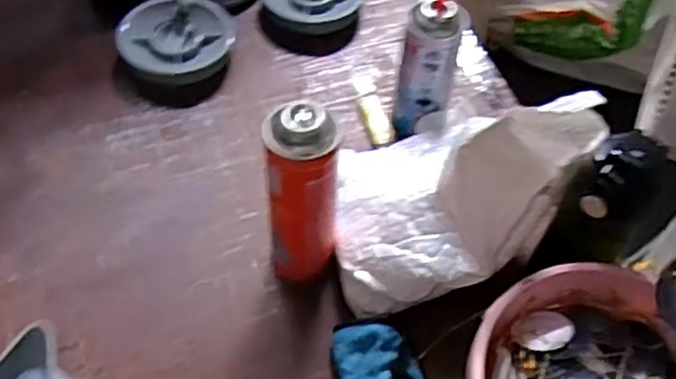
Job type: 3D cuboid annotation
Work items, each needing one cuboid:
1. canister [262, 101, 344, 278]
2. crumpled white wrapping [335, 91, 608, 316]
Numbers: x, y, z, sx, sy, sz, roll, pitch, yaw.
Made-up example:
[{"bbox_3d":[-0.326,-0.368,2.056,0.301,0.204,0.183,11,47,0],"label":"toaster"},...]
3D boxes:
[{"bbox_3d":[-0.035,0.012,0.653,0.070,0.218,0.065,6,54,0],"label":"canister"},{"bbox_3d":[0.090,-0.026,0.673,0.176,0.237,0.222,-2,55,-5],"label":"crumpled white wrapping"}]

